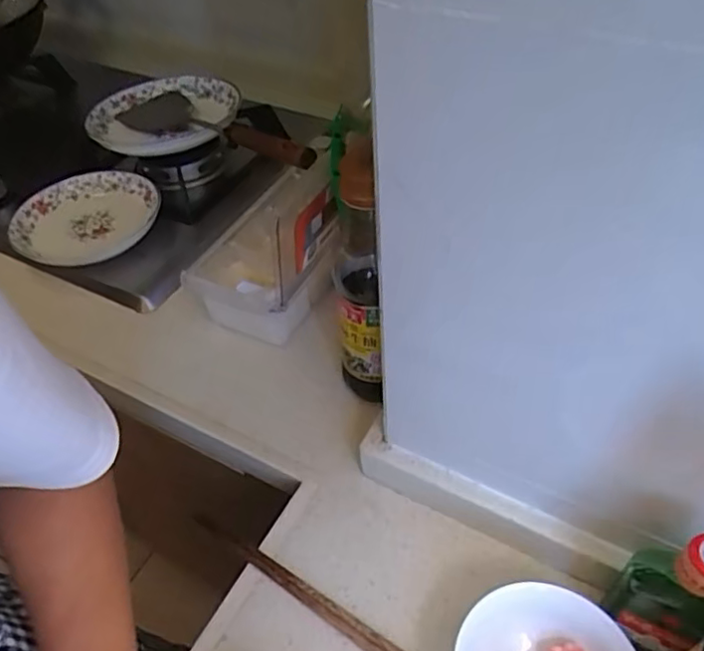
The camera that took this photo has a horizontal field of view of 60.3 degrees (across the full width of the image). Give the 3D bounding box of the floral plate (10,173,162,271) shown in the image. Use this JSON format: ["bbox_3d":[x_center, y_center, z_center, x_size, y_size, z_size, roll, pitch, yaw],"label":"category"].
[{"bbox_3d":[-0.321,-0.135,0.725,0.135,0.039,0.153,27,55,27],"label":"floral plate"}]

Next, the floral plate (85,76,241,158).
[{"bbox_3d":[-0.236,-0.269,0.766,0.179,0.042,0.158,4,47,9],"label":"floral plate"}]

